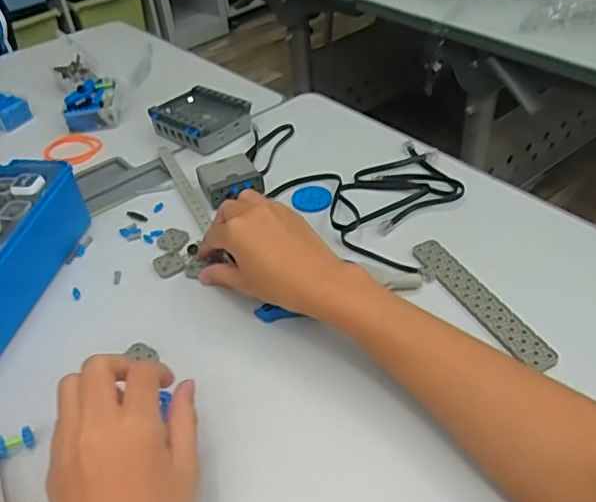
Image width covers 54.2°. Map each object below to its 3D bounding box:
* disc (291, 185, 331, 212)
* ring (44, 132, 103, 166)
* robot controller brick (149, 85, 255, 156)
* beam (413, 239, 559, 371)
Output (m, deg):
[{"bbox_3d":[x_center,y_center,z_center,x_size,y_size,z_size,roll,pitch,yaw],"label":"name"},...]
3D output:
[{"bbox_3d":[0.014,-0.052,0.578,0.037,0.004,0.037,-3,41,3],"label":"disc"},{"bbox_3d":[-0.267,-0.122,0.694,0.064,0.008,0.062,-3,41,3],"label":"ring"},{"bbox_3d":[-0.110,-0.156,0.681,0.104,0.027,0.080,26,50,31],"label":"robot controller brick"},{"bbox_3d":[0.142,0.038,0.460,0.026,0.005,0.146,-20,43,-17],"label":"beam"}]

